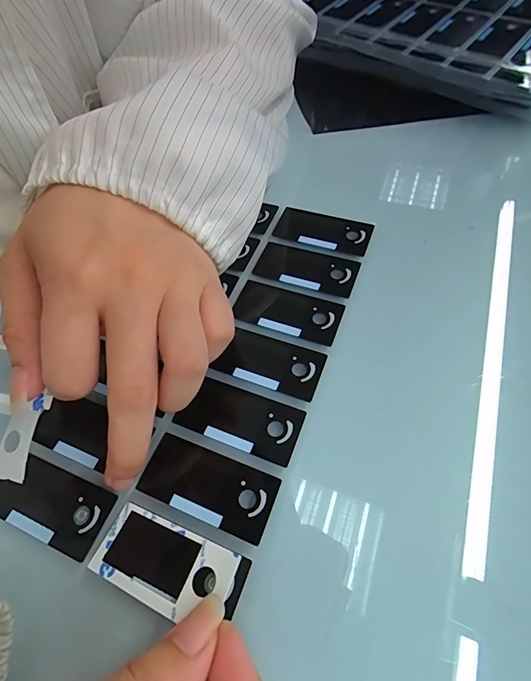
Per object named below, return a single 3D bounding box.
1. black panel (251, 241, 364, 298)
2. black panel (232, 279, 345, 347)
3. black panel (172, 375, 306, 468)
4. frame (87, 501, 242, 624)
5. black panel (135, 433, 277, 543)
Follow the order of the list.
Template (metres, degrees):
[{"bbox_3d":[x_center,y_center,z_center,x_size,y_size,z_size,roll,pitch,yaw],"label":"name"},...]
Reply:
[{"bbox_3d":[0.024,-0.044,0.218,0.059,0.006,0.027,18,63,16],"label":"black panel"},{"bbox_3d":[0.011,-0.017,0.204,0.059,0.004,0.028,19,64,16],"label":"black panel"},{"bbox_3d":[-0.012,0.036,0.175,0.057,0.004,0.027,17,63,15],"label":"black panel"},{"bbox_3d":[-0.040,0.085,0.141,0.059,0.004,0.027,11,55,25],"label":"frame"},{"bbox_3d":[-0.026,0.064,0.163,0.059,0.004,0.027,18,63,15],"label":"black panel"}]

